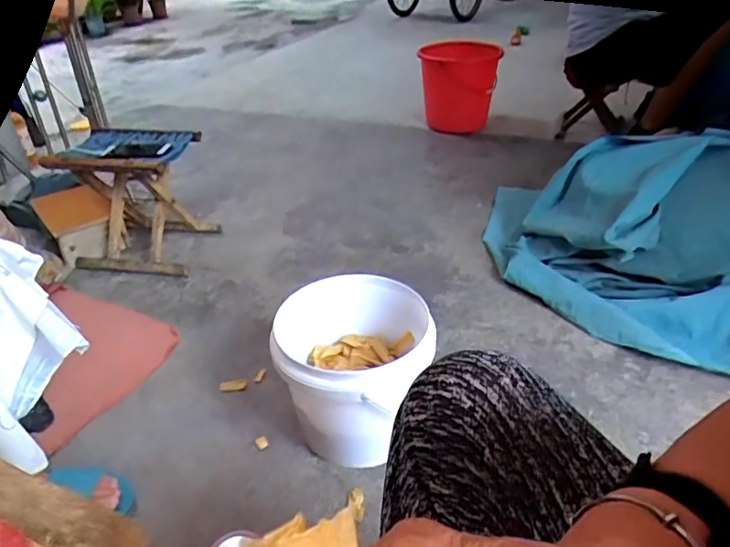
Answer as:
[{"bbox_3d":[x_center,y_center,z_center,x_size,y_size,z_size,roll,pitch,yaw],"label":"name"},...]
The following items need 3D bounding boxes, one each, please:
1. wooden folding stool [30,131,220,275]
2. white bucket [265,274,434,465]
[{"bbox_3d":[-0.588,-0.189,1.365,0.326,0.305,0.253,0,34,3],"label":"wooden folding stool"},{"bbox_3d":[-0.017,0.165,0.890,0.249,0.219,0.254,-2,34,1],"label":"white bucket"}]

